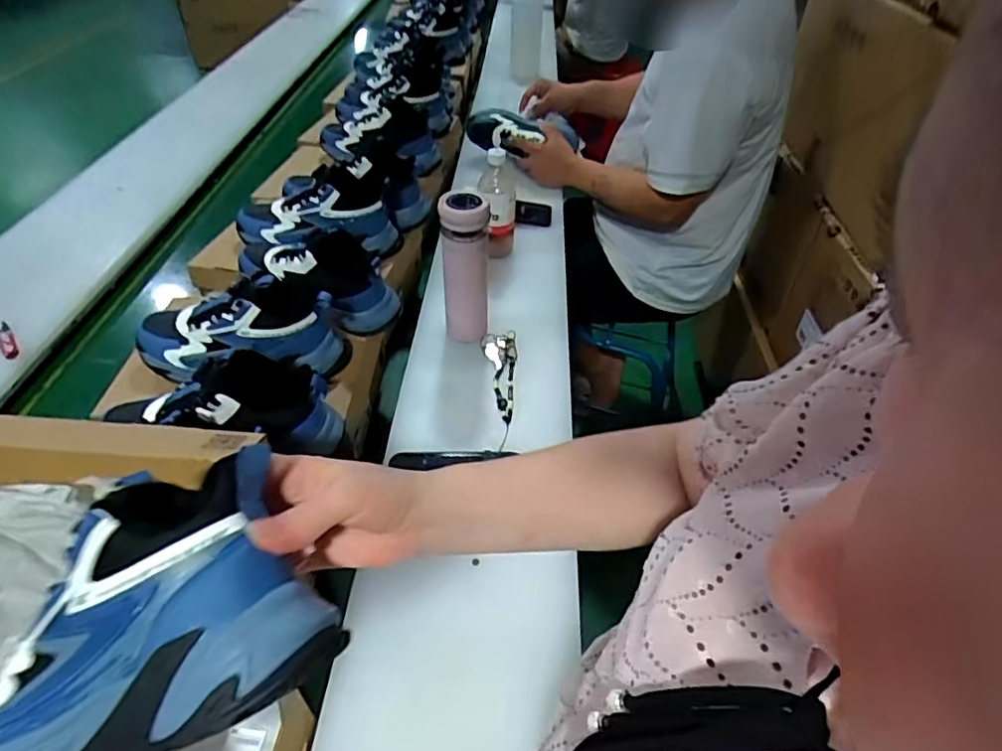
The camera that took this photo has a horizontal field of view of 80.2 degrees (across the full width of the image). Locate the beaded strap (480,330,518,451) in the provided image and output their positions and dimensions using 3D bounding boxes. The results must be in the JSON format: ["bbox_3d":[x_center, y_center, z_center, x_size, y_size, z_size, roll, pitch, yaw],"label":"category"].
[{"bbox_3d":[0.005,0.013,0.853,0.050,0.025,0.236,-1,44,-6],"label":"beaded strap"}]

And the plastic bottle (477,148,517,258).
[{"bbox_3d":[-0.006,-0.300,1.063,0.064,0.196,0.055,2,44,-3],"label":"plastic bottle"}]

